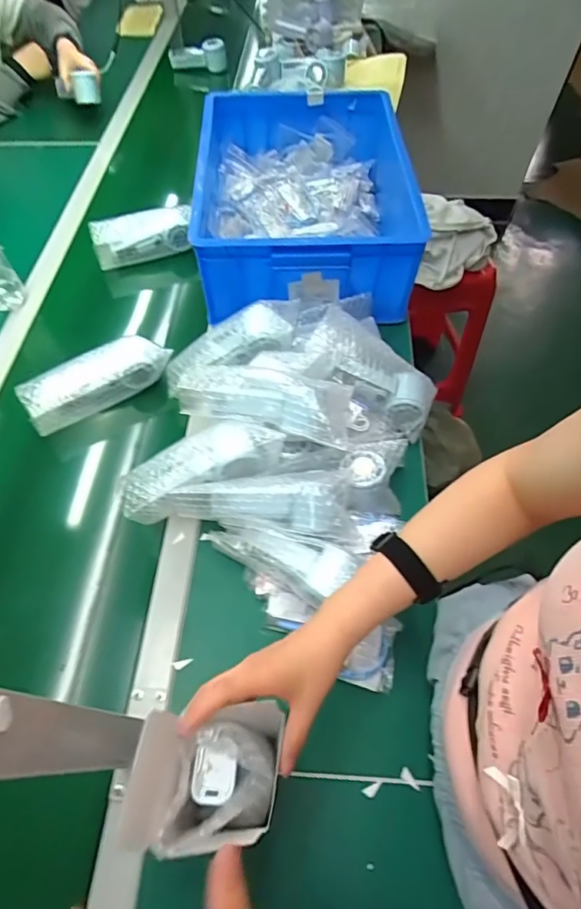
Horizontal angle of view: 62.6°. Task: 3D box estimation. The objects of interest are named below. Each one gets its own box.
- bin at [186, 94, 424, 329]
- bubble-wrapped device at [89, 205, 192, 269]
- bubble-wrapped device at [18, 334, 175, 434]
[{"bbox_3d":[0.024,-0.449,0.845,0.359,0.147,0.450,0,58,0],"label":"bin"},{"bbox_3d":[-0.274,-0.407,0.891,0.178,0.068,0.058,-10,58,-7],"label":"bubble-wrapped device"},{"bbox_3d":[-0.283,-0.107,0.704,0.204,0.072,0.059,-31,63,-18],"label":"bubble-wrapped device"}]

